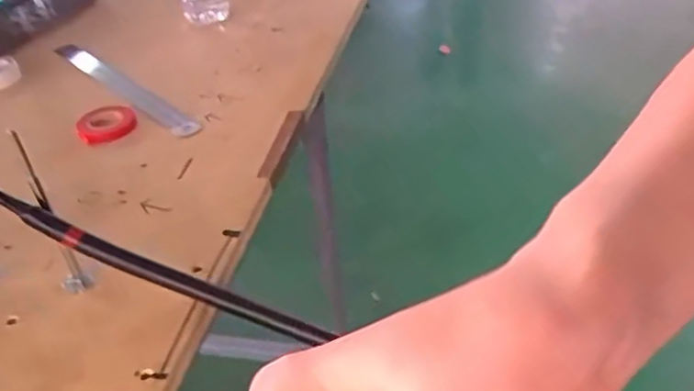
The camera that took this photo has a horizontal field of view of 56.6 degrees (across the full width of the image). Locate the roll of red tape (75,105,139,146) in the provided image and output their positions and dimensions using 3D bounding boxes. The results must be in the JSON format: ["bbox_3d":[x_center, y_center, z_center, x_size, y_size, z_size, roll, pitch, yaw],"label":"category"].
[{"bbox_3d":[-0.256,-0.077,0.686,0.058,0.015,0.061,-3,37,2],"label":"roll of red tape"}]

